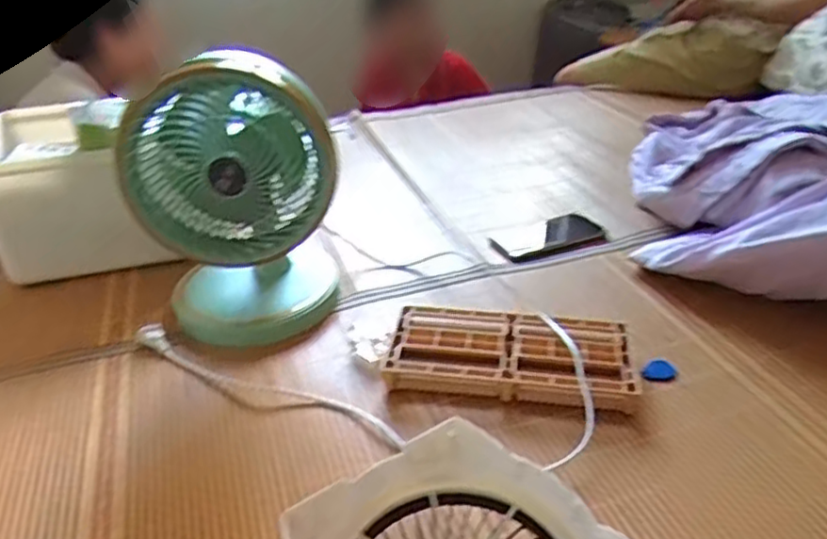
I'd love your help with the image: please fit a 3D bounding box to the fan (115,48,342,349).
[{"bbox_3d":[-0.209,-0.092,0.818,0.215,0.318,0.186,-9,32,-9],"label":"fan"}]

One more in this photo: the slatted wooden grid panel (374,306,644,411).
[{"bbox_3d":[0.106,0.097,0.752,0.267,0.039,0.131,3,32,11],"label":"slatted wooden grid panel"}]

